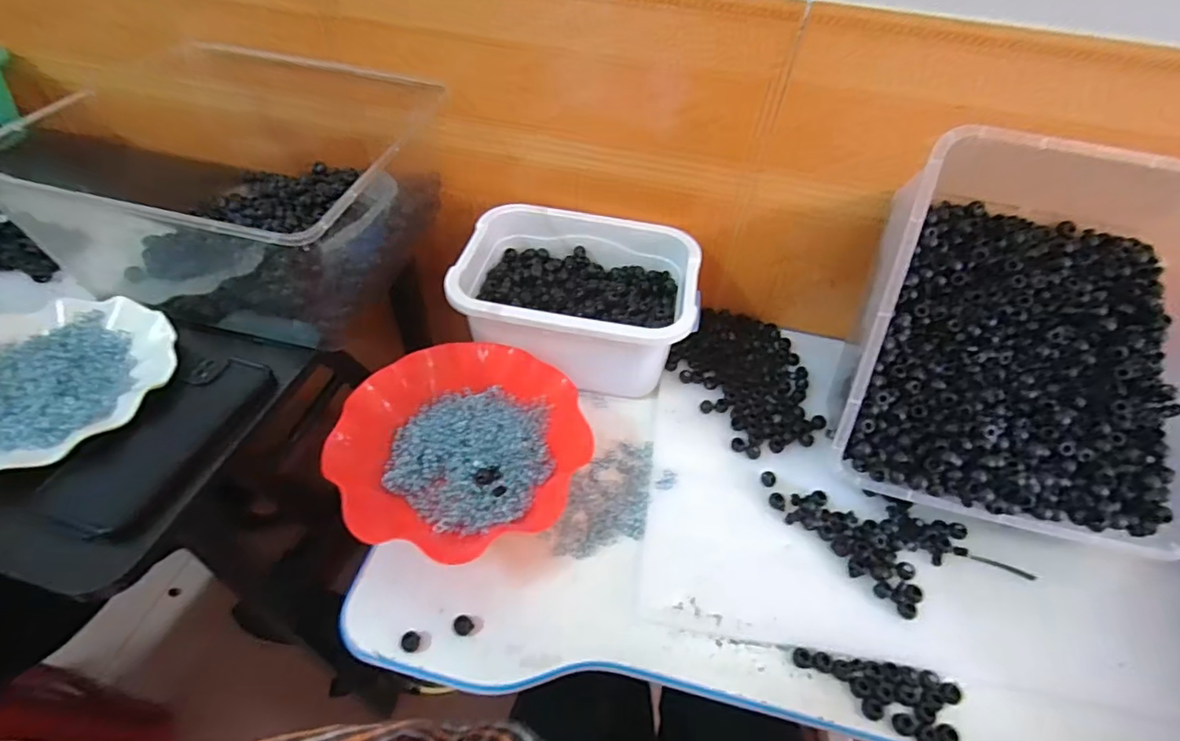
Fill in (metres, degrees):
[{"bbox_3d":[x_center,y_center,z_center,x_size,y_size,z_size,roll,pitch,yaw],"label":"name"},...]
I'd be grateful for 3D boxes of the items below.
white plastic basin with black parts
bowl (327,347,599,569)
[{"bbox_3d":[-0.011,-0.089,0.626,0.245,0.112,0.191,7,51,3],"label":"white plastic basin with black parts"},{"bbox_3d":[-0.120,0.073,0.523,0.226,0.061,0.212,-16,53,-15],"label":"bowl"}]

